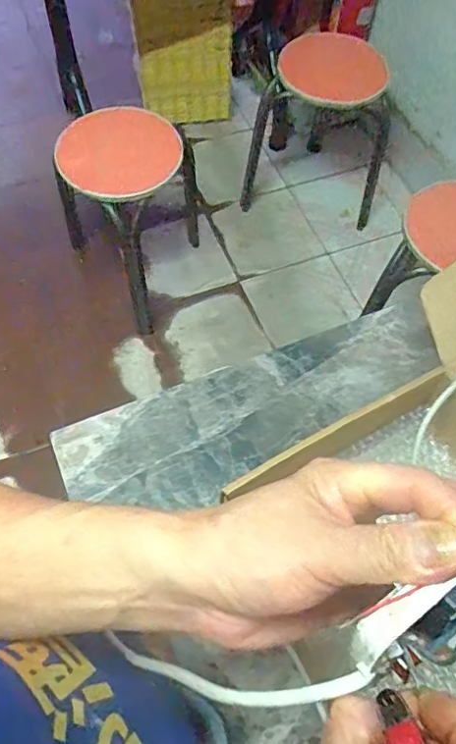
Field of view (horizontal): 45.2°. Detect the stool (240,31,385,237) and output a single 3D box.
[{"bbox_3d":[0.276,-0.741,1.614,0.415,0.466,0.349,7,63,0],"label":"stool"}]

